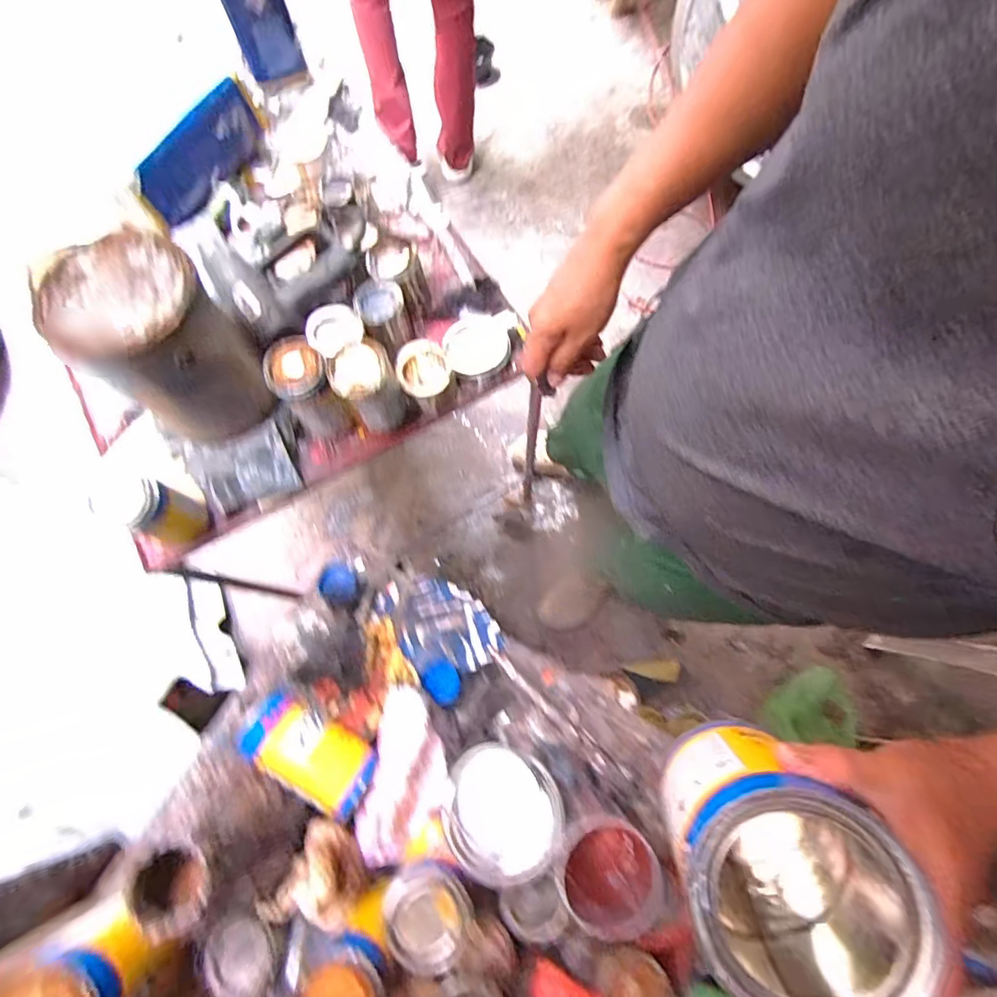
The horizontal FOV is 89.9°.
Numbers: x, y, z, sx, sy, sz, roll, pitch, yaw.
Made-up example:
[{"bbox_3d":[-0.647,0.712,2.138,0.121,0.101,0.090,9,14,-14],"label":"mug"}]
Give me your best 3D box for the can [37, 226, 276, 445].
[{"bbox_3d":[-0.388,-0.182,0.601,0.167,0.189,0.150,40,78,9],"label":"can"}]

